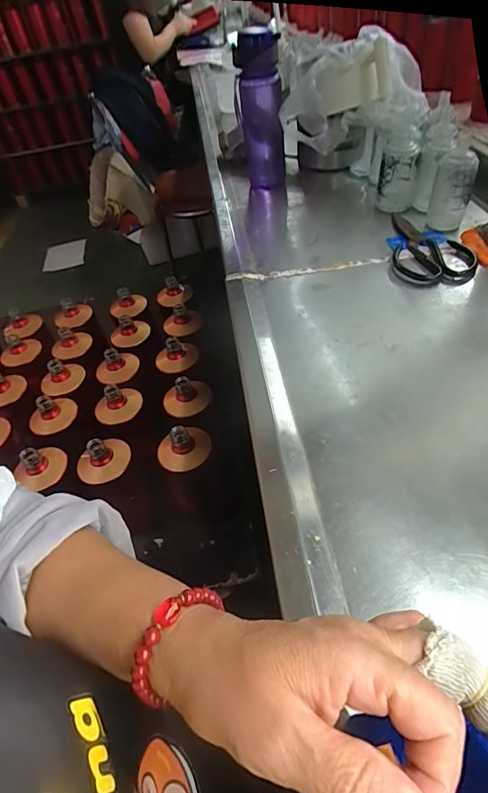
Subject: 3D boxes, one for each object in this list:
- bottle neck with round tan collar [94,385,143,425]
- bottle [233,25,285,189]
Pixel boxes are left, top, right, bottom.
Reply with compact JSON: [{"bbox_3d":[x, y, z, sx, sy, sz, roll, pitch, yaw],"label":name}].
[{"bbox_3d":[-0.211,0.006,0.699,0.079,0.036,0.066,-26,50,-13],"label":"bottle neck with round tan collar"},{"bbox_3d":[0.031,-0.496,0.757,0.081,0.227,0.060,-6,49,5],"label":"bottle"}]

